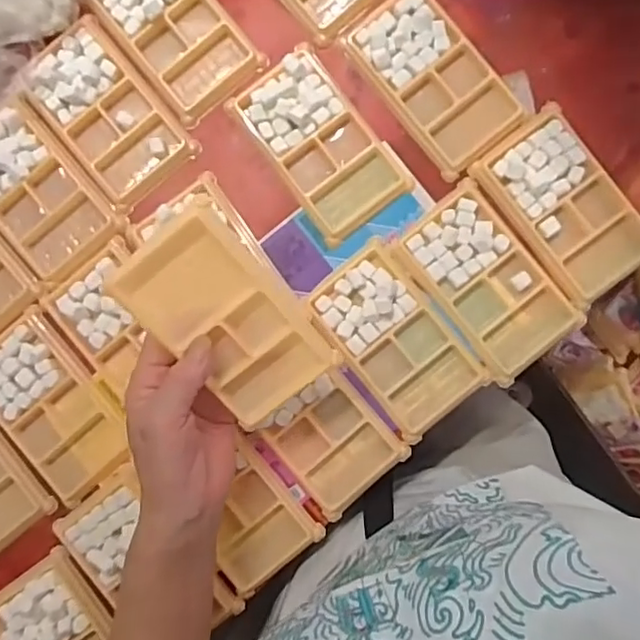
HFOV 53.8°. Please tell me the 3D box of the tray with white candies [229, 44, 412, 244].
[{"bbox_3d":[-0.001,-0.134,0.472,0.074,0.016,0.136,-36,89,2],"label":"tray with white candies"}]

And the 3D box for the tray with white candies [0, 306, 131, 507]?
[{"bbox_3d":[-0.205,0.066,0.483,0.080,0.011,0.136,-38,88,2],"label":"tray with white candies"}]

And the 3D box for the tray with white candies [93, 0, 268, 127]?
[{"bbox_3d":[-0.112,-0.224,0.483,0.074,0.015,0.133,-36,88,2],"label":"tray with white candies"}]

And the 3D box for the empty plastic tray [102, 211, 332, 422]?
[{"bbox_3d":[-0.056,0.000,0.391,0.076,0.017,0.130,-37,110,7],"label":"empty plastic tray"}]

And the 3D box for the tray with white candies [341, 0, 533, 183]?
[{"bbox_3d":[0.085,-0.183,0.472,0.072,0.015,0.139,-38,88,2],"label":"tray with white candies"}]

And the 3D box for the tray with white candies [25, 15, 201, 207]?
[{"bbox_3d":[-0.165,-0.159,0.484,0.077,0.017,0.130,-38,88,2],"label":"tray with white candies"}]

